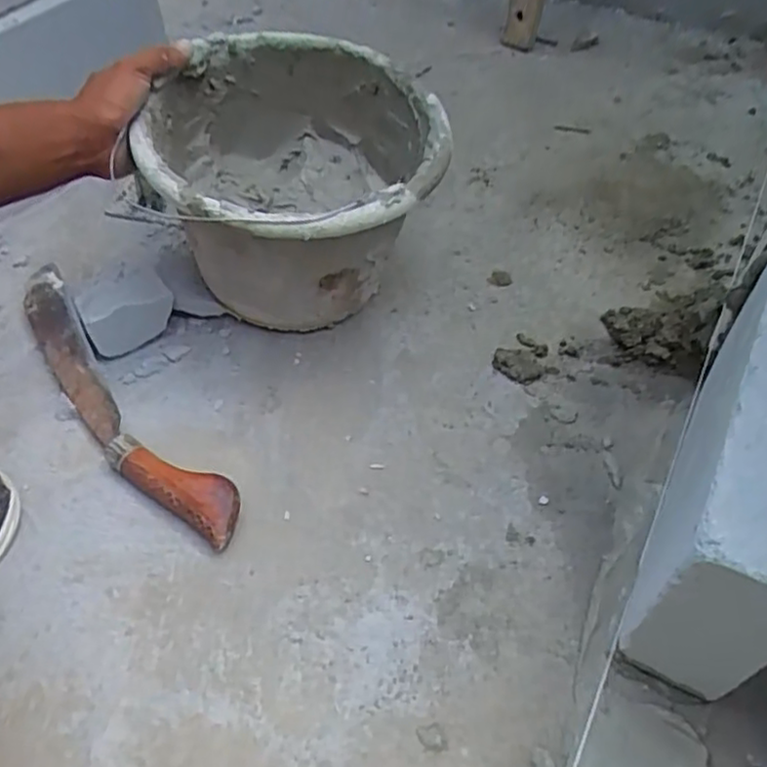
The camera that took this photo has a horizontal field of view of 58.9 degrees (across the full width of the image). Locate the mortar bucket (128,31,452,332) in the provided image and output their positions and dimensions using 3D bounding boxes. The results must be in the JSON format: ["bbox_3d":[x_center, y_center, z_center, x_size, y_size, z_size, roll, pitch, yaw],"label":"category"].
[{"bbox_3d":[-0.074,-0.187,0.663,0.254,0.196,0.262,-2,53,2],"label":"mortar bucket"}]

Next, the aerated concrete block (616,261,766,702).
[{"bbox_3d":[0.269,0.057,0.499,0.079,0.206,0.288,22,57,19],"label":"aerated concrete block"}]

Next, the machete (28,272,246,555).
[{"bbox_3d":[-0.259,0.018,0.656,0.069,0.038,0.381,-36,60,-22],"label":"machete"}]

